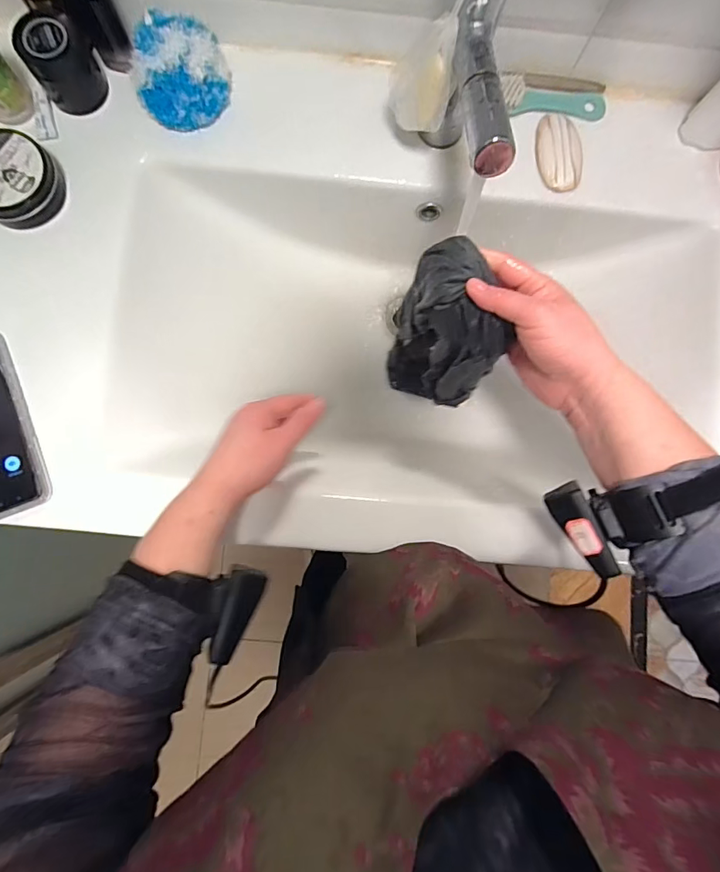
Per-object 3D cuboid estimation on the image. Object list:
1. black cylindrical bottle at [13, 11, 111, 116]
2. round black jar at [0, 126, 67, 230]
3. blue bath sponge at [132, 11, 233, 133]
[{"bbox_3d":[-0.282,-0.358,0.436,0.053,0.057,0.056,0,84,-1],"label":"black cylindrical bottle"},{"bbox_3d":[-0.330,-0.245,0.435,0.079,0.041,0.077,0,84,-1],"label":"round black jar"},{"bbox_3d":[-0.170,-0.344,0.436,0.090,0.069,0.066,-19,84,-3],"label":"blue bath sponge"}]

